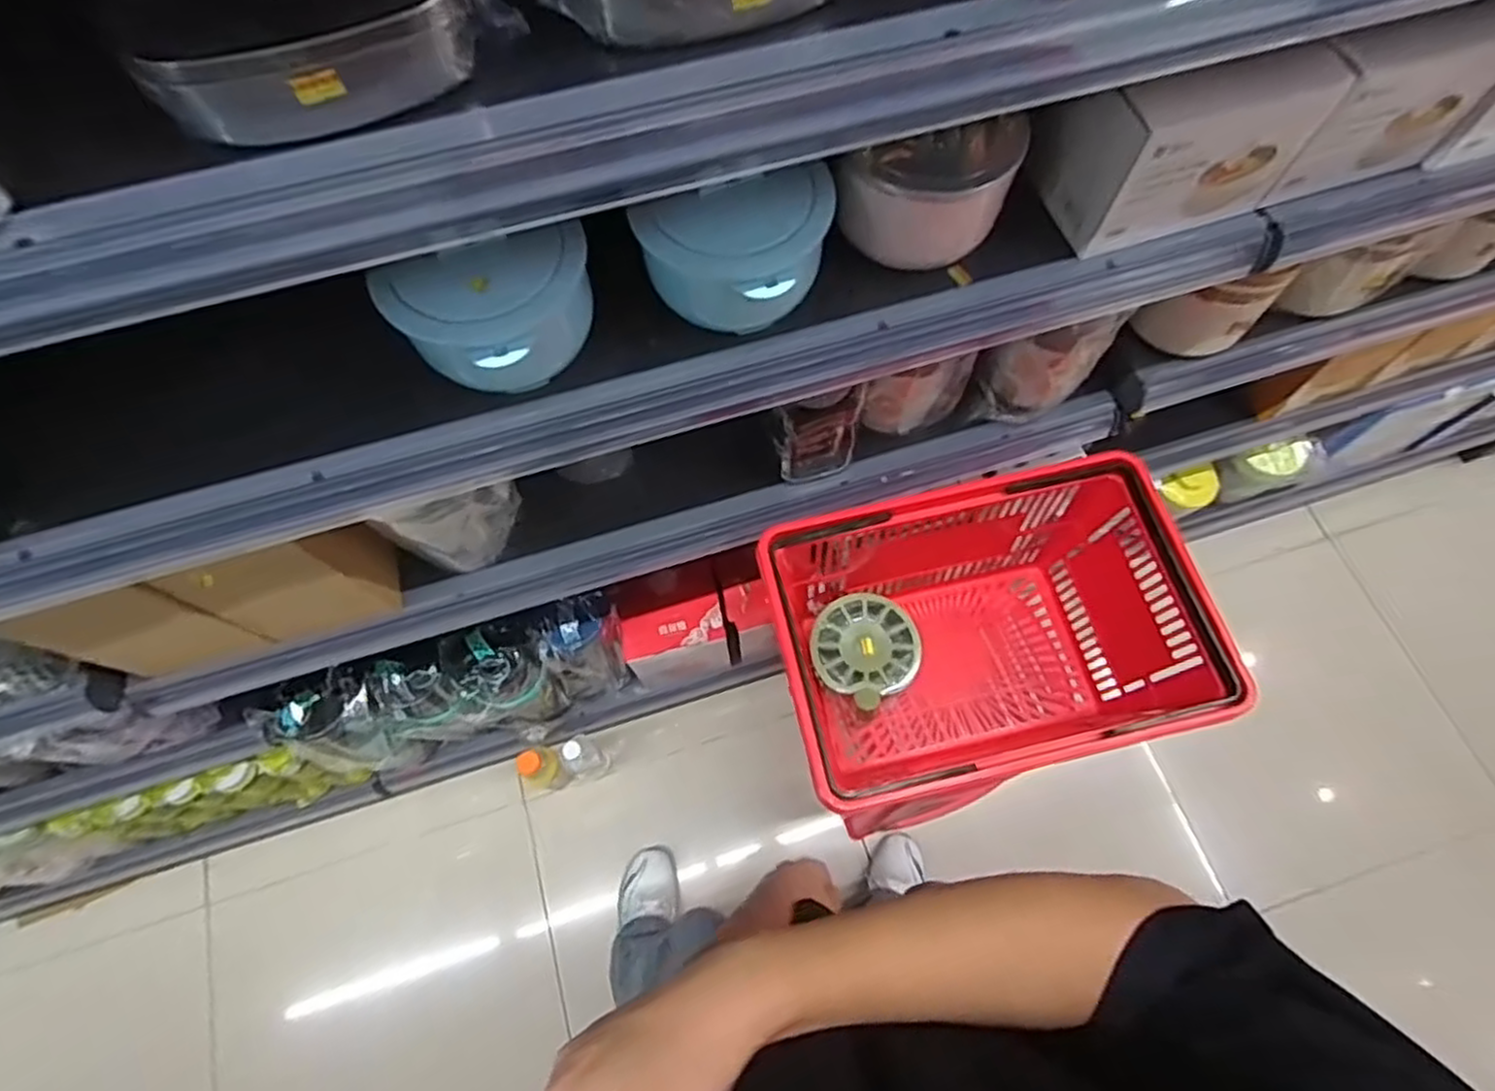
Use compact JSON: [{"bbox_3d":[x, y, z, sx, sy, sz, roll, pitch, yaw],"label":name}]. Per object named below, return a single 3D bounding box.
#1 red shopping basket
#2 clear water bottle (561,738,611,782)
[{"bbox_3d":[0.272,0.124,0.912,0.464,0.270,0.317,-12,69,-4],"label":"red shopping basket"},{"bbox_3d":[-0.295,0.389,1.301,0.055,0.243,0.066,25,71,10],"label":"clear water bottle"}]

